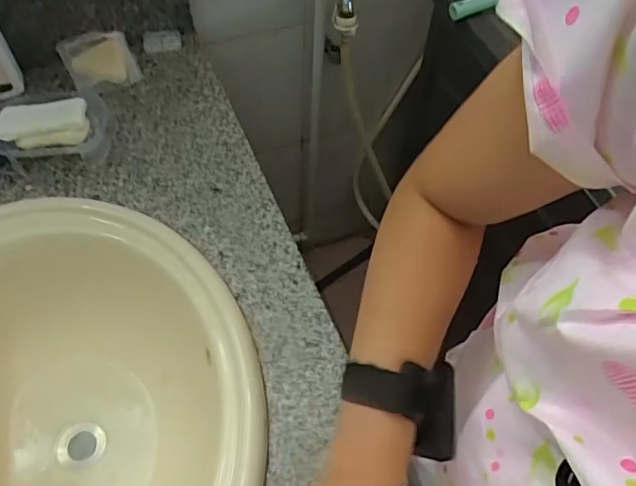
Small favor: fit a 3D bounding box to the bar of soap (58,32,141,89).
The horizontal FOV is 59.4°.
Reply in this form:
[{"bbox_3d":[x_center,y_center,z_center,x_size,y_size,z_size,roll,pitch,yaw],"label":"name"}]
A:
[{"bbox_3d":[-0.324,-0.273,0.828,0.100,0.038,0.068,-19,61,-15],"label":"bar of soap"}]

